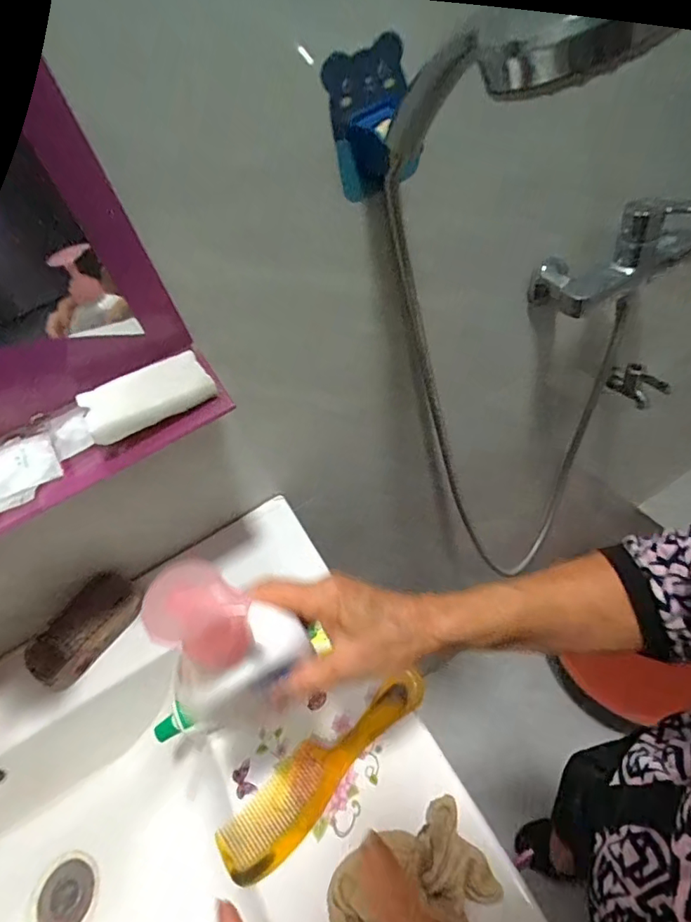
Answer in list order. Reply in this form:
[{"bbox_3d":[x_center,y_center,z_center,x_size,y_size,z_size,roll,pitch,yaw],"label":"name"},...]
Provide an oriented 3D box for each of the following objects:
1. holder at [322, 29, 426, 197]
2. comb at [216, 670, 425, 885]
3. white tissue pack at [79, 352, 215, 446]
[{"bbox_3d":[0.021,-0.271,0.415,0.064,0.103,0.058,-9,43,-4],"label":"holder"},{"bbox_3d":[-0.016,0.253,0.432,0.203,0.006,0.047,-40,56,-19],"label":"comb"},{"bbox_3d":[-0.159,-0.054,0.411,0.098,0.021,0.054,-24,46,-20],"label":"white tissue pack"}]

